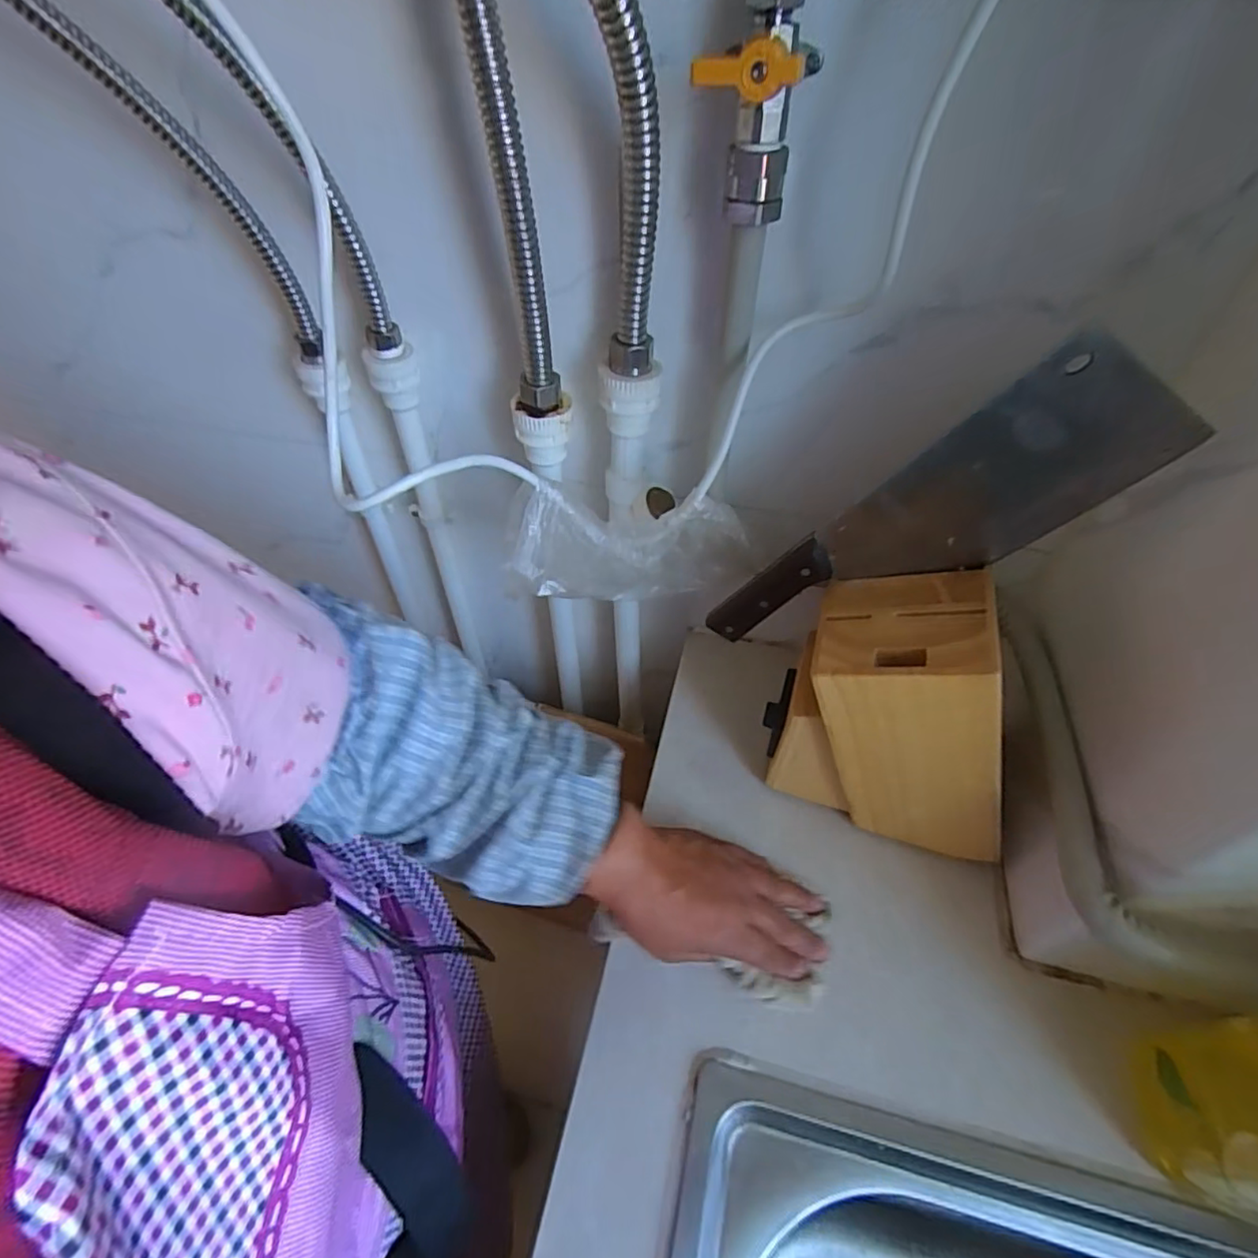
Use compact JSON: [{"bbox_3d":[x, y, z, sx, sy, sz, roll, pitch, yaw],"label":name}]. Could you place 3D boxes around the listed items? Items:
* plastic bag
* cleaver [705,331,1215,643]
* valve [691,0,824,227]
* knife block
[{"bbox_3d":[0.004,-0.054,0.448,0.165,0.111,0.031,-6,50,-4],"label":"plastic bag"},{"bbox_3d":[0.161,-0.056,0.382,0.098,0.293,0.013,38,48,-21],"label":"cleaver"},{"bbox_3d":[0.061,-0.259,0.296,0.046,0.100,0.056,14,51,13],"label":"valve"},{"bbox_3d":[0.196,0.064,0.428,0.164,0.212,0.088,16,52,15],"label":"knife block"}]

